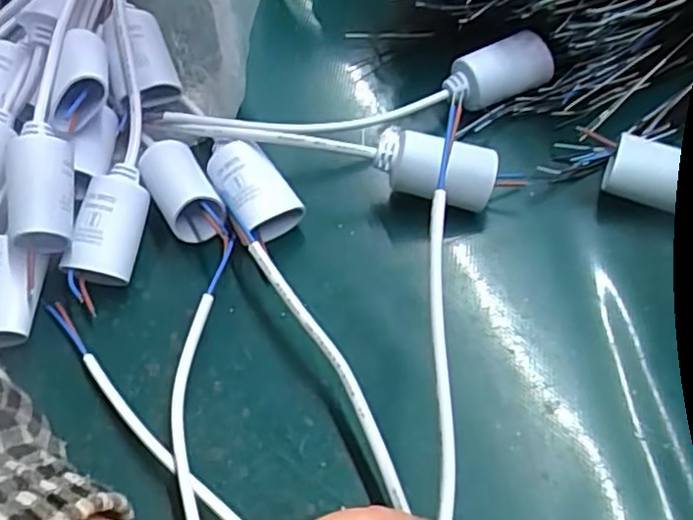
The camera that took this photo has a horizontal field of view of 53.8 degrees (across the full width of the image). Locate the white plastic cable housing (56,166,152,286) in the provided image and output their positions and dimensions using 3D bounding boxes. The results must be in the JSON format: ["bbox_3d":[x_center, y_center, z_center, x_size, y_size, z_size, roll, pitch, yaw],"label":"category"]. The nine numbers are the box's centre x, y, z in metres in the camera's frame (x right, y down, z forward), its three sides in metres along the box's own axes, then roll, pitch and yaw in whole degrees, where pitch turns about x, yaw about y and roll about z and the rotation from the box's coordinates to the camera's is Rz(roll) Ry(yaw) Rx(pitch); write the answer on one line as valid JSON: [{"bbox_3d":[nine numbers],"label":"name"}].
[{"bbox_3d":[-0.099,-0.013,0.296,0.025,0.029,0.050,10,61,8],"label":"white plastic cable housing"}]

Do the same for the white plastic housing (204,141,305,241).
[{"bbox_3d":[-0.042,-0.029,0.304,0.027,0.028,0.041,-34,64,-16],"label":"white plastic housing"}]

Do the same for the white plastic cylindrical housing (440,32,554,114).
[{"bbox_3d":[0.071,-0.088,0.323,0.051,0.024,0.021,-17,61,-7],"label":"white plastic cylindrical housing"}]

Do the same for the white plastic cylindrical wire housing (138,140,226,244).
[{"bbox_3d":[-0.072,-0.029,0.304,0.024,0.026,0.045,-30,63,-14],"label":"white plastic cylindrical wire housing"}]

